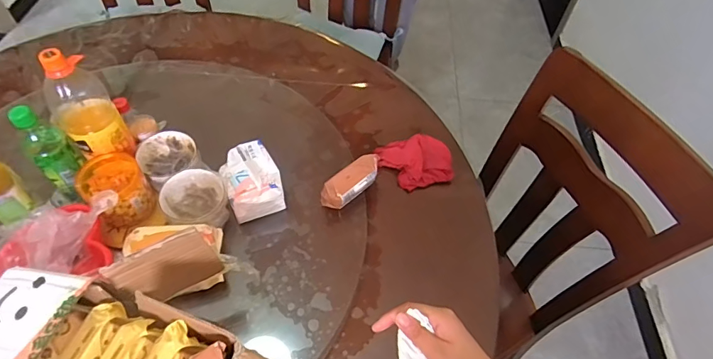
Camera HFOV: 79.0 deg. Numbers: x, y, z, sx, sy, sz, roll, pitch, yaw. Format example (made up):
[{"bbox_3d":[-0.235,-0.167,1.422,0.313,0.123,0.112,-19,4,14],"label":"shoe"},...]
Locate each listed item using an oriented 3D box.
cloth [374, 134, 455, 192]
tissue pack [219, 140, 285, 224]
[{"bbox_3d":[0.127,-0.043,0.919,0.142,0.046,0.117,-8,55,-9],"label":"cloth"},{"bbox_3d":[-0.195,0.000,0.804,0.097,0.065,0.133,-20,58,-16],"label":"tissue pack"}]

